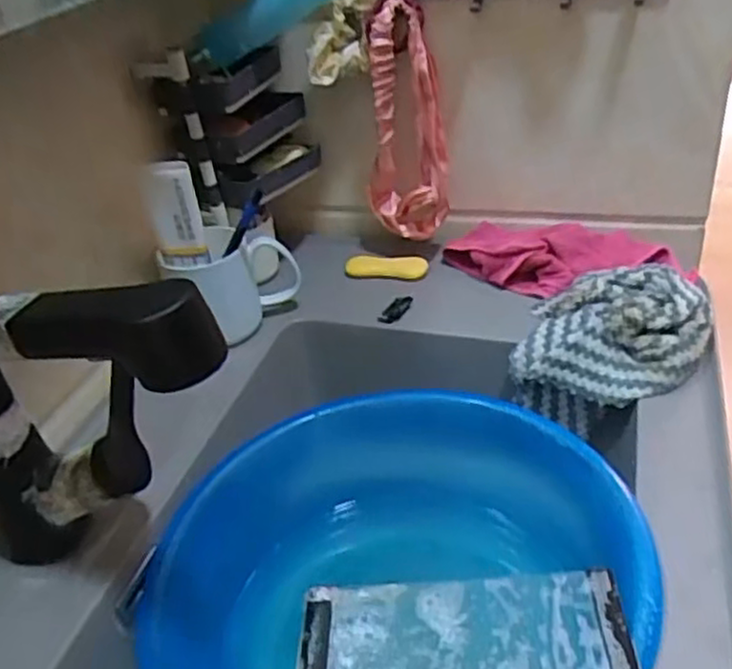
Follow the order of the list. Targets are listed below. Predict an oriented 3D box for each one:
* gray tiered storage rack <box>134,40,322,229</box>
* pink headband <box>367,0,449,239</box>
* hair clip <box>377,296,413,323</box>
[{"bbox_3d":[-0.122,-0.210,0.734,0.093,0.143,0.146,8,37,20],"label":"gray tiered storage rack"},{"bbox_3d":[0.039,-0.198,0.743,0.080,0.244,0.044,-4,35,4],"label":"pink headband"},{"bbox_3d":[0.030,-0.024,0.731,0.020,0.008,0.040,19,42,32],"label":"hair clip"}]

